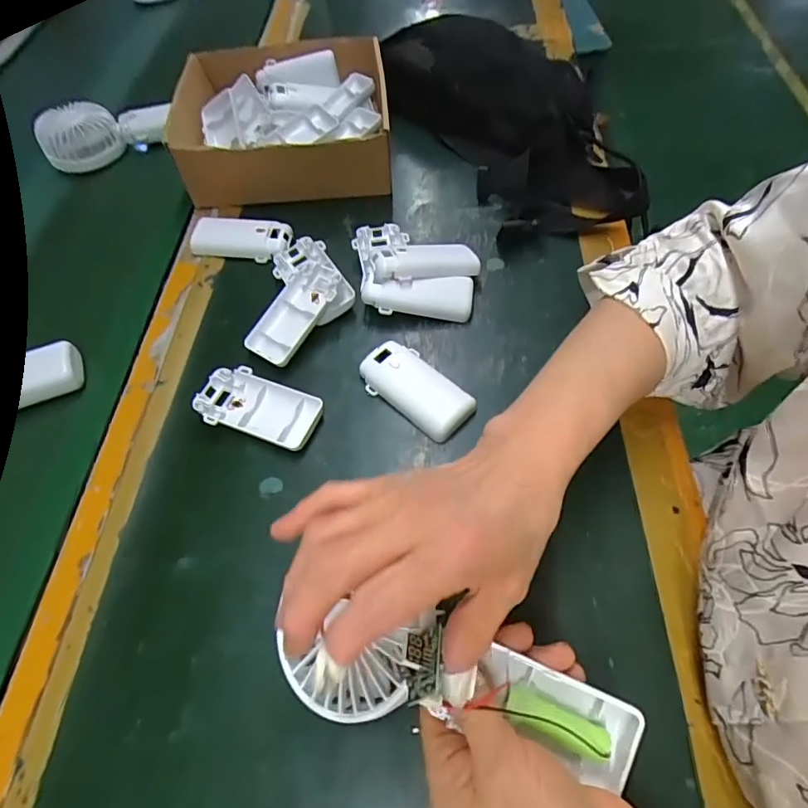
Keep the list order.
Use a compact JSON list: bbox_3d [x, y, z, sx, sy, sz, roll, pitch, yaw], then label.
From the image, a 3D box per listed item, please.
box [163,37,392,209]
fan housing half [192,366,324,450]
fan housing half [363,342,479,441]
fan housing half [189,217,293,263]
[{"bbox_3d":[-0.123,-0.317,0.537,0.205,0.072,0.216,-3,59,1],"label":"box"},{"bbox_3d":[-0.111,0.003,0.376,0.096,0.014,0.049,17,61,12],"label":"fan housing half"},{"bbox_3d":[0.009,-0.013,0.380,0.050,0.014,0.093,-37,64,-18],"label":"fan housing half"},{"bbox_3d":[-0.157,-0.161,0.474,0.095,0.014,0.043,7,60,7],"label":"fan housing half"}]

